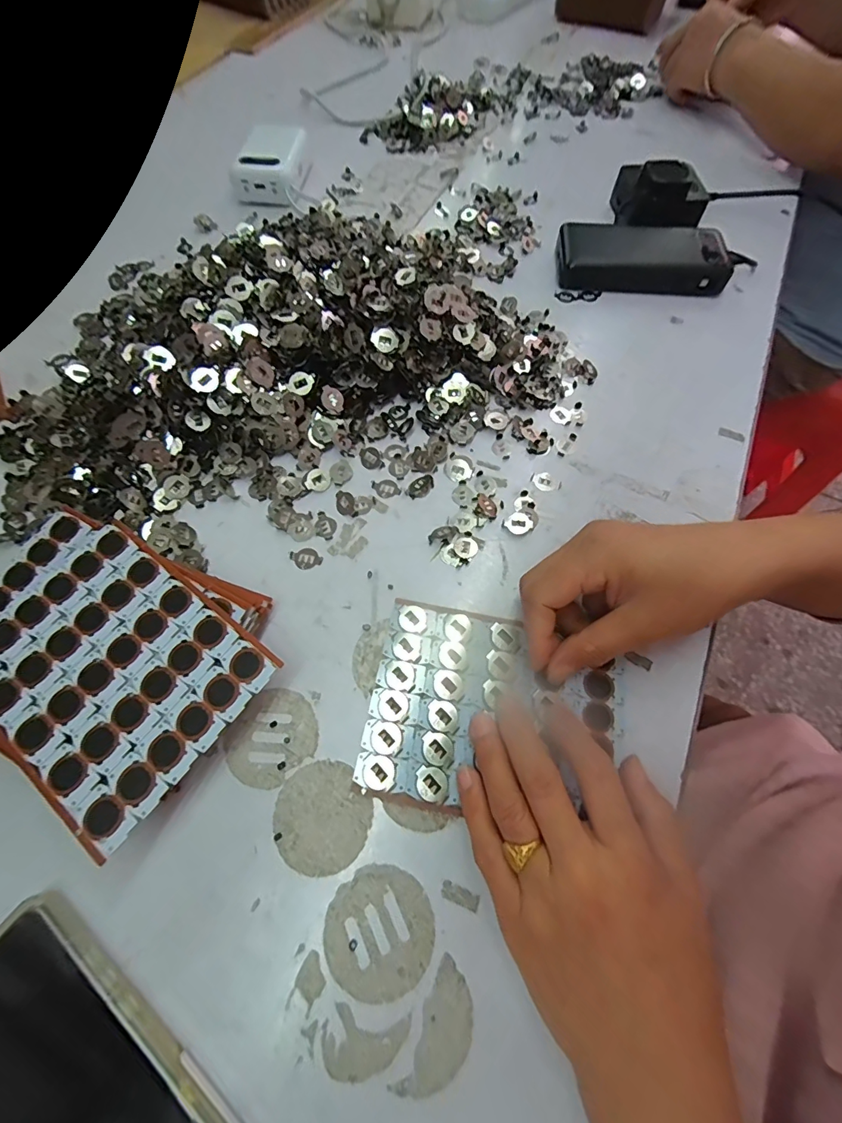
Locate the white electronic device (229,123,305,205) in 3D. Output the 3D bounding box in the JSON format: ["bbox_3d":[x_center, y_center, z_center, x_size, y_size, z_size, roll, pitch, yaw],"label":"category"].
[{"bbox_3d":[-0.170,-0.441,0.492,0.069,0.039,0.106,4,65,2],"label":"white electronic device"}]

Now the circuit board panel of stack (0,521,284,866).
[{"bbox_3d":[-0.175,0.056,0.242,0.159,0.005,0.123,35,70,15],"label":"circuit board panel of stack"}]

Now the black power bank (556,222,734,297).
[{"bbox_3d":[0.211,-0.294,0.425,0.155,0.025,0.077,6,65,3],"label":"black power bank"}]

